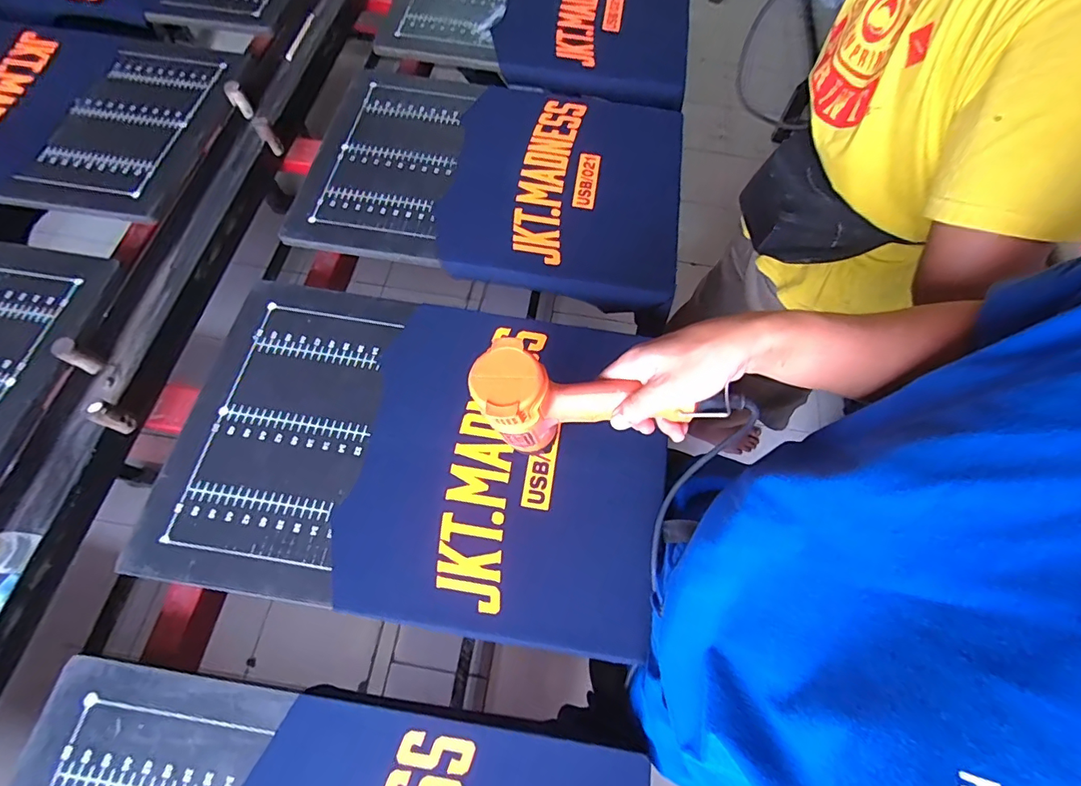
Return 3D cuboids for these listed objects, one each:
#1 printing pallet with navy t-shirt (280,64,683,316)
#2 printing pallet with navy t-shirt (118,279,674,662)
[{"bbox_3d":[-0.066,-0.371,0.805,0.582,0.042,0.421,9,65,4],"label":"printing pallet with navy t-shirt"},{"bbox_3d":[-0.146,0.054,0.590,0.578,0.021,0.396,9,65,4],"label":"printing pallet with navy t-shirt"}]

